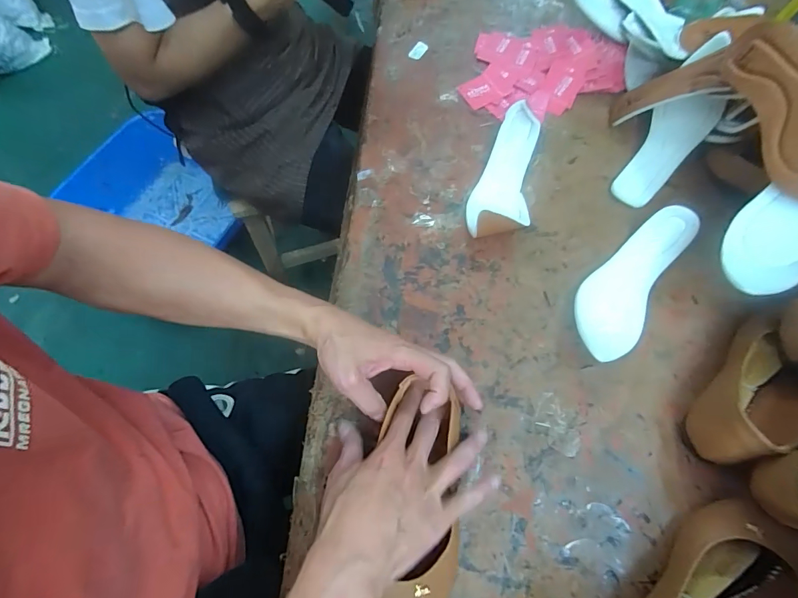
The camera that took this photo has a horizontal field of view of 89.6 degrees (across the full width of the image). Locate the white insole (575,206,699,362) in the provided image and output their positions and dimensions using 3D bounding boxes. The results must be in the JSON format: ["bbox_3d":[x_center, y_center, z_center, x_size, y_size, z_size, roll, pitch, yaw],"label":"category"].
[{"bbox_3d":[0.285,-0.027,0.477,0.078,0.031,0.215,42,71,17],"label":"white insole"}]

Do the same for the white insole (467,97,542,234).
[{"bbox_3d":[0.142,-0.160,0.523,0.079,0.049,0.207,16,66,7],"label":"white insole"}]

